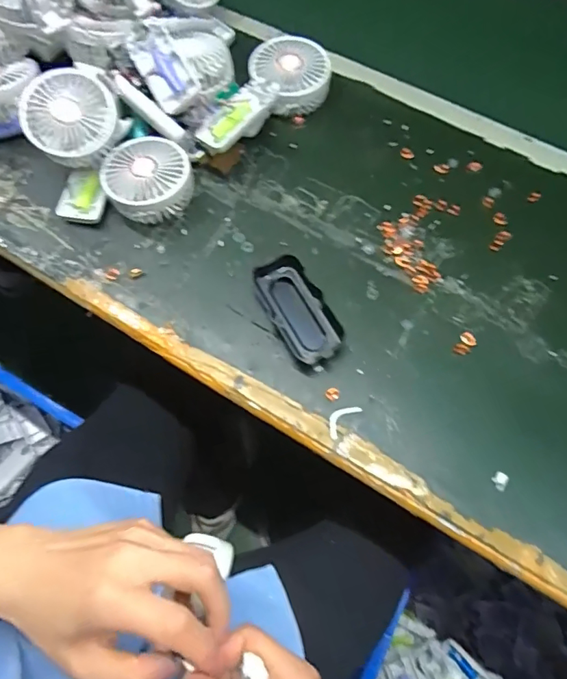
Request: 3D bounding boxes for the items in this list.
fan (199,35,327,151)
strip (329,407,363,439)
[{"bbox_3d":[-0.026,-0.270,0.536,0.188,0.057,0.084,-42,74,-15],"label":"fan"},{"bbox_3d":[0.052,0.071,0.432,0.017,0.004,0.037,41,74,15],"label":"strip"}]

